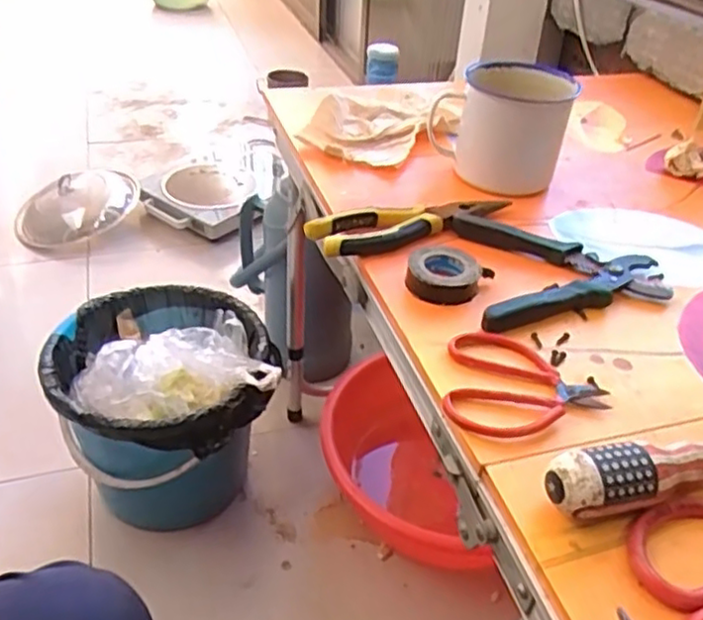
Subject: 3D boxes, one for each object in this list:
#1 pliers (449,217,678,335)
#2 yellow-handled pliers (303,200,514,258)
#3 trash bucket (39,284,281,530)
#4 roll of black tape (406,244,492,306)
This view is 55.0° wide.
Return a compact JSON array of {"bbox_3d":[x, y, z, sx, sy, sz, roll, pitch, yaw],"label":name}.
[{"bbox_3d":[0.167,-0.028,0.524,0.153,0.020,0.135,1,39,-2],"label":"pliers"},{"bbox_3d":[0.053,-0.074,0.571,0.178,0.026,0.047,-15,42,-21],"label":"yellow-handled pliers"},{"bbox_3d":[-0.253,0.146,0.951,0.275,0.267,0.267,2,39,-1],"label":"trash bucket"},{"bbox_3d":[0.072,-0.026,0.511,0.053,0.023,0.055,2,39,-1],"label":"roll of black tape"}]

